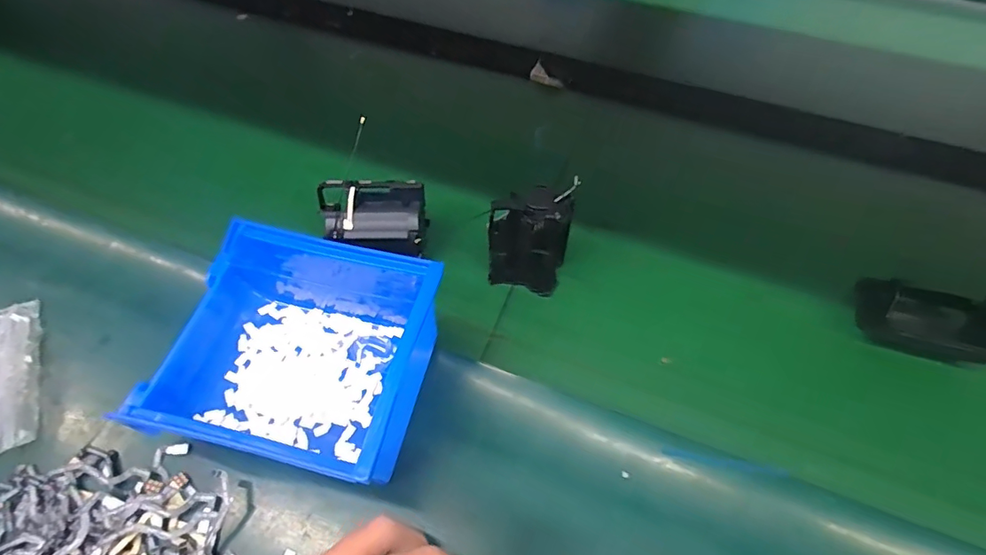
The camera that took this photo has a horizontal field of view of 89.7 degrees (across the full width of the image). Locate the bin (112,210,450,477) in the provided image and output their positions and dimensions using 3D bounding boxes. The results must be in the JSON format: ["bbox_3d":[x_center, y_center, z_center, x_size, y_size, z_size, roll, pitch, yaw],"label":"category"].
[{"bbox_3d":[-0.101,0.038,0.262,0.133,0.078,0.114,13,57,7],"label":"bin"}]

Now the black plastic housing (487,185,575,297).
[{"bbox_3d":[0.023,-0.025,0.321,0.050,0.075,0.034,9,56,5],"label":"black plastic housing"}]

